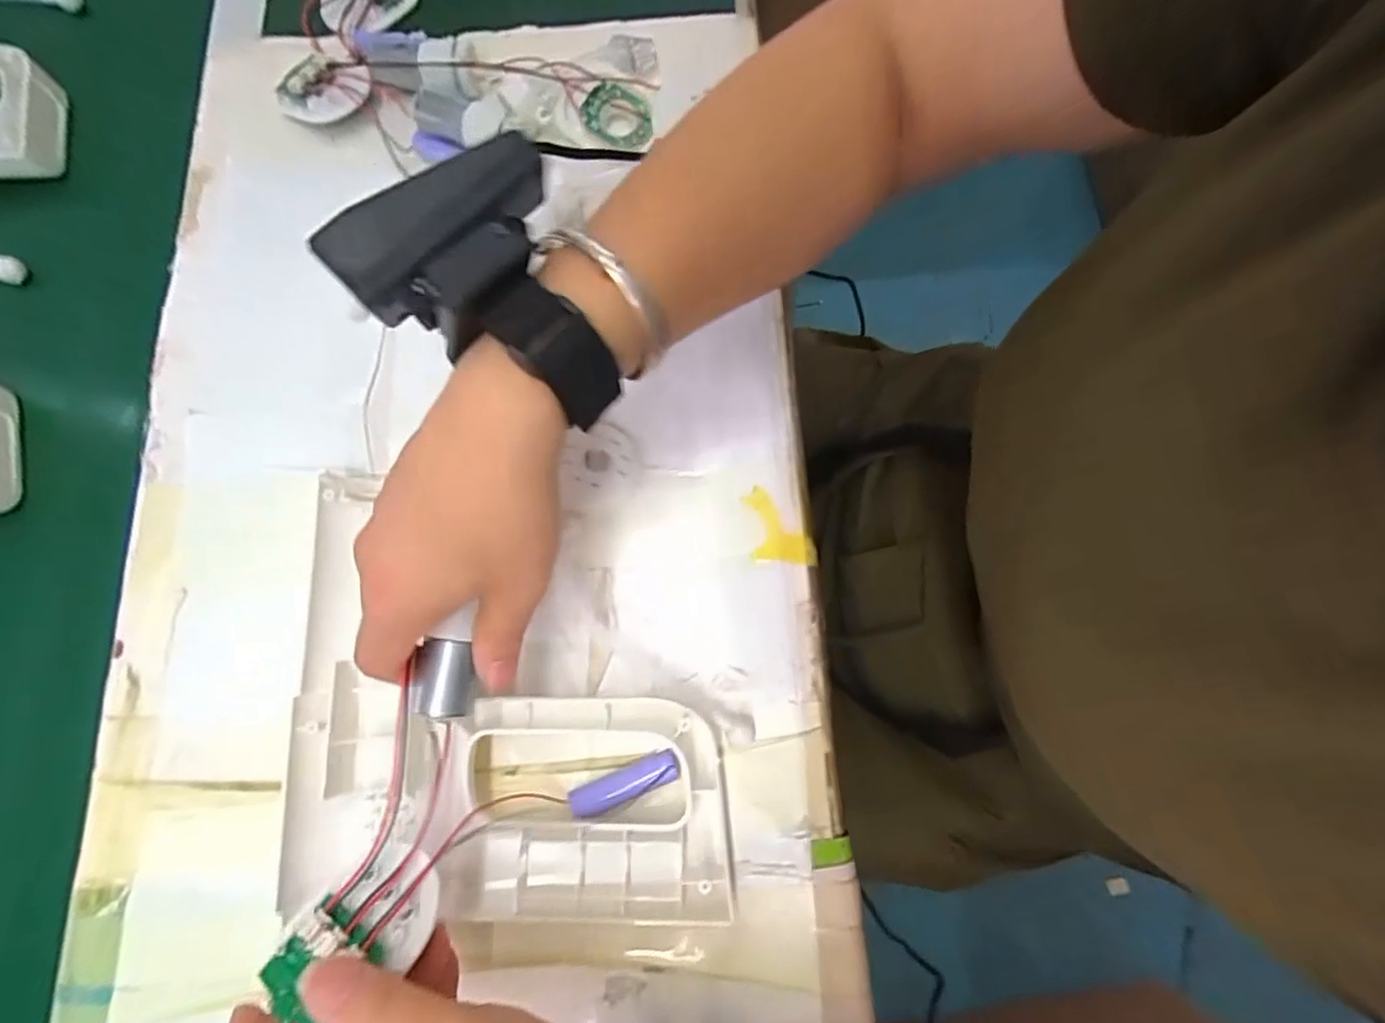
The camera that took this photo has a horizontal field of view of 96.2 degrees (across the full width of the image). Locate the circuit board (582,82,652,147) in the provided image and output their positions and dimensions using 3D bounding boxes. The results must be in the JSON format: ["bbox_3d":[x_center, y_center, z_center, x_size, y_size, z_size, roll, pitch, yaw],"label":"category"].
[{"bbox_3d":[-0.043,-0.229,0.360,0.041,0.004,0.030,23,98,-6],"label":"circuit board"}]

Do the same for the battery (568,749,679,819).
[{"bbox_3d":[-0.030,0.123,0.280,0.050,0.016,0.014,-22,77,-5],"label":"battery"}]

